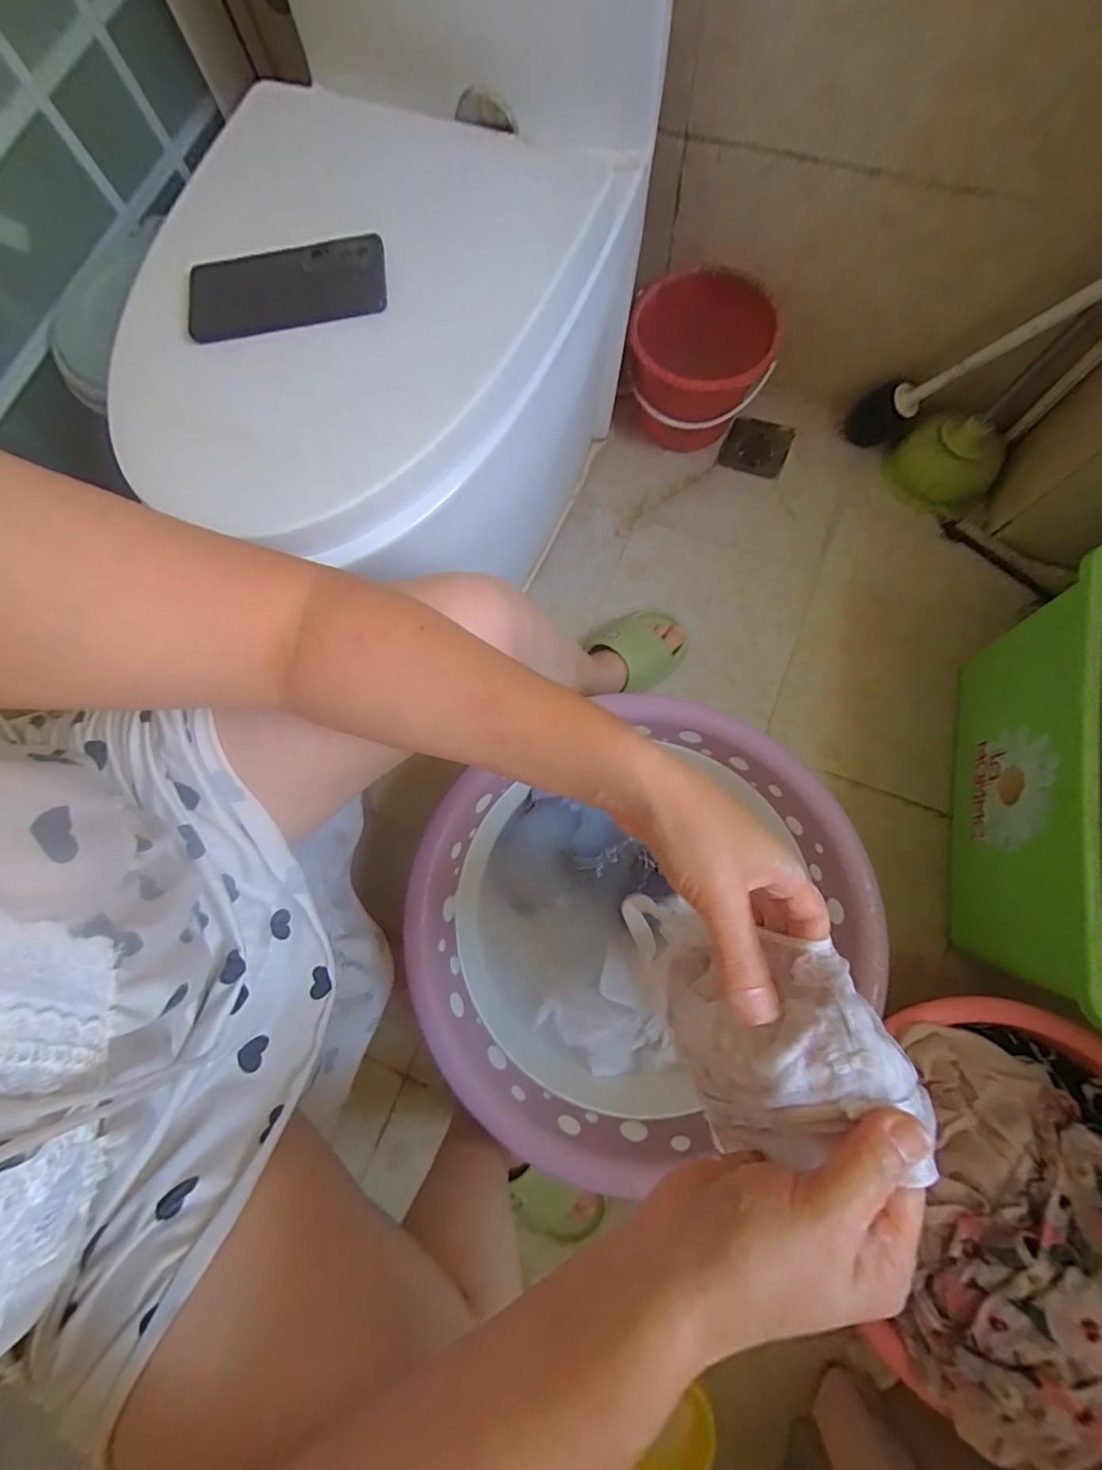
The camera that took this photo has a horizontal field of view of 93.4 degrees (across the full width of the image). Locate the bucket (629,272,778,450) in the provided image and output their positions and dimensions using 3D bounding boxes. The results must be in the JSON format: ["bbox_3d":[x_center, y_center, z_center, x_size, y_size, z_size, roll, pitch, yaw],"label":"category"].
[{"bbox_3d":[0.219,-0.548,0.805,0.194,0.183,0.184,9,79,6],"label":"bucket"}]

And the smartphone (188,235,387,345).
[{"bbox_3d":[-0.216,-0.362,0.422,0.170,0.009,0.079,-4,76,7],"label":"smartphone"}]

